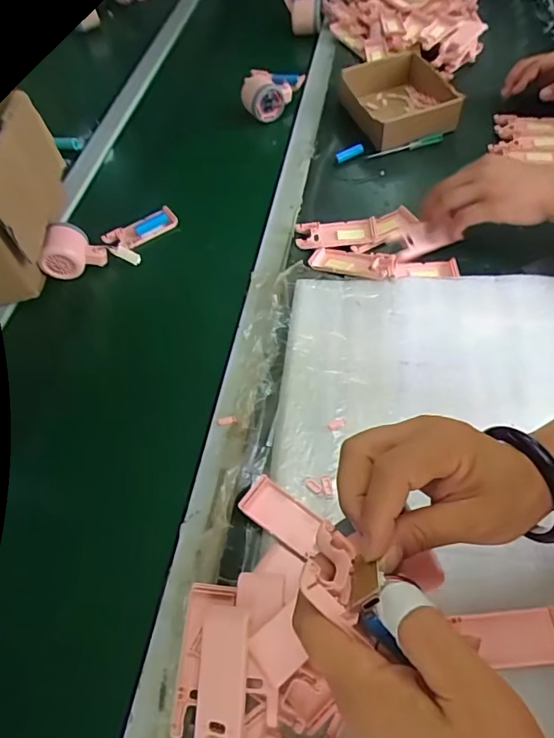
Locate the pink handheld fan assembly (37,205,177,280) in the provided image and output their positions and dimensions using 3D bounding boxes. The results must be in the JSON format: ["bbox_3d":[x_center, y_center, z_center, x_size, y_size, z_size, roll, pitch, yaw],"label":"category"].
[{"bbox_3d":[-0.224,-0.175,0.661,0.185,0.057,0.069,-27,59,-11],"label":"pink handheld fan assembly"}]

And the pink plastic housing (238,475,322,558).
[{"bbox_3d":[0.006,0.134,0.452,0.076,0.012,0.038,31,66,23],"label":"pink plastic housing"}]

